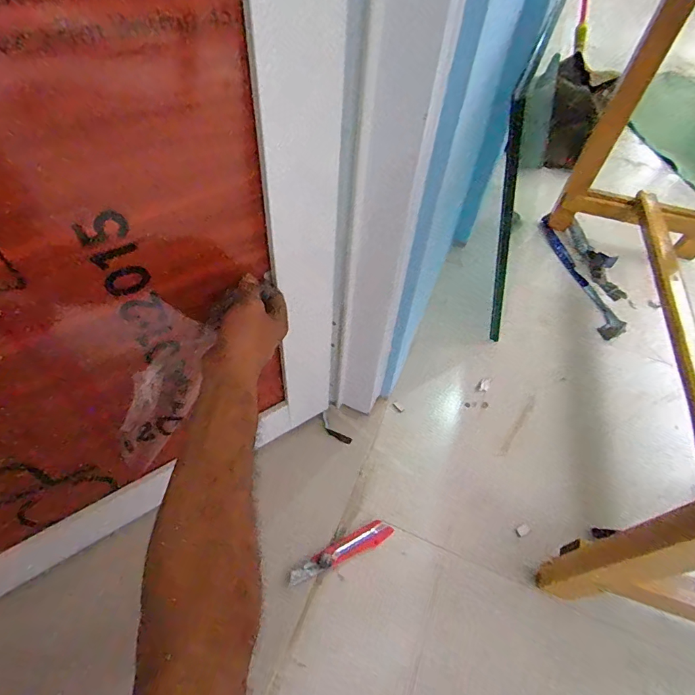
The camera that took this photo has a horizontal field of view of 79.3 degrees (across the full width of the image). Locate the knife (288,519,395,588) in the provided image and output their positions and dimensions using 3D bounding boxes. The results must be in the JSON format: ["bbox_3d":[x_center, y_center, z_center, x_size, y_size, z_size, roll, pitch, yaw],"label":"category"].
[{"bbox_3d":[-0.009,0.322,0.660,0.175,0.011,0.035,-23,57,-20],"label":"knife"}]

